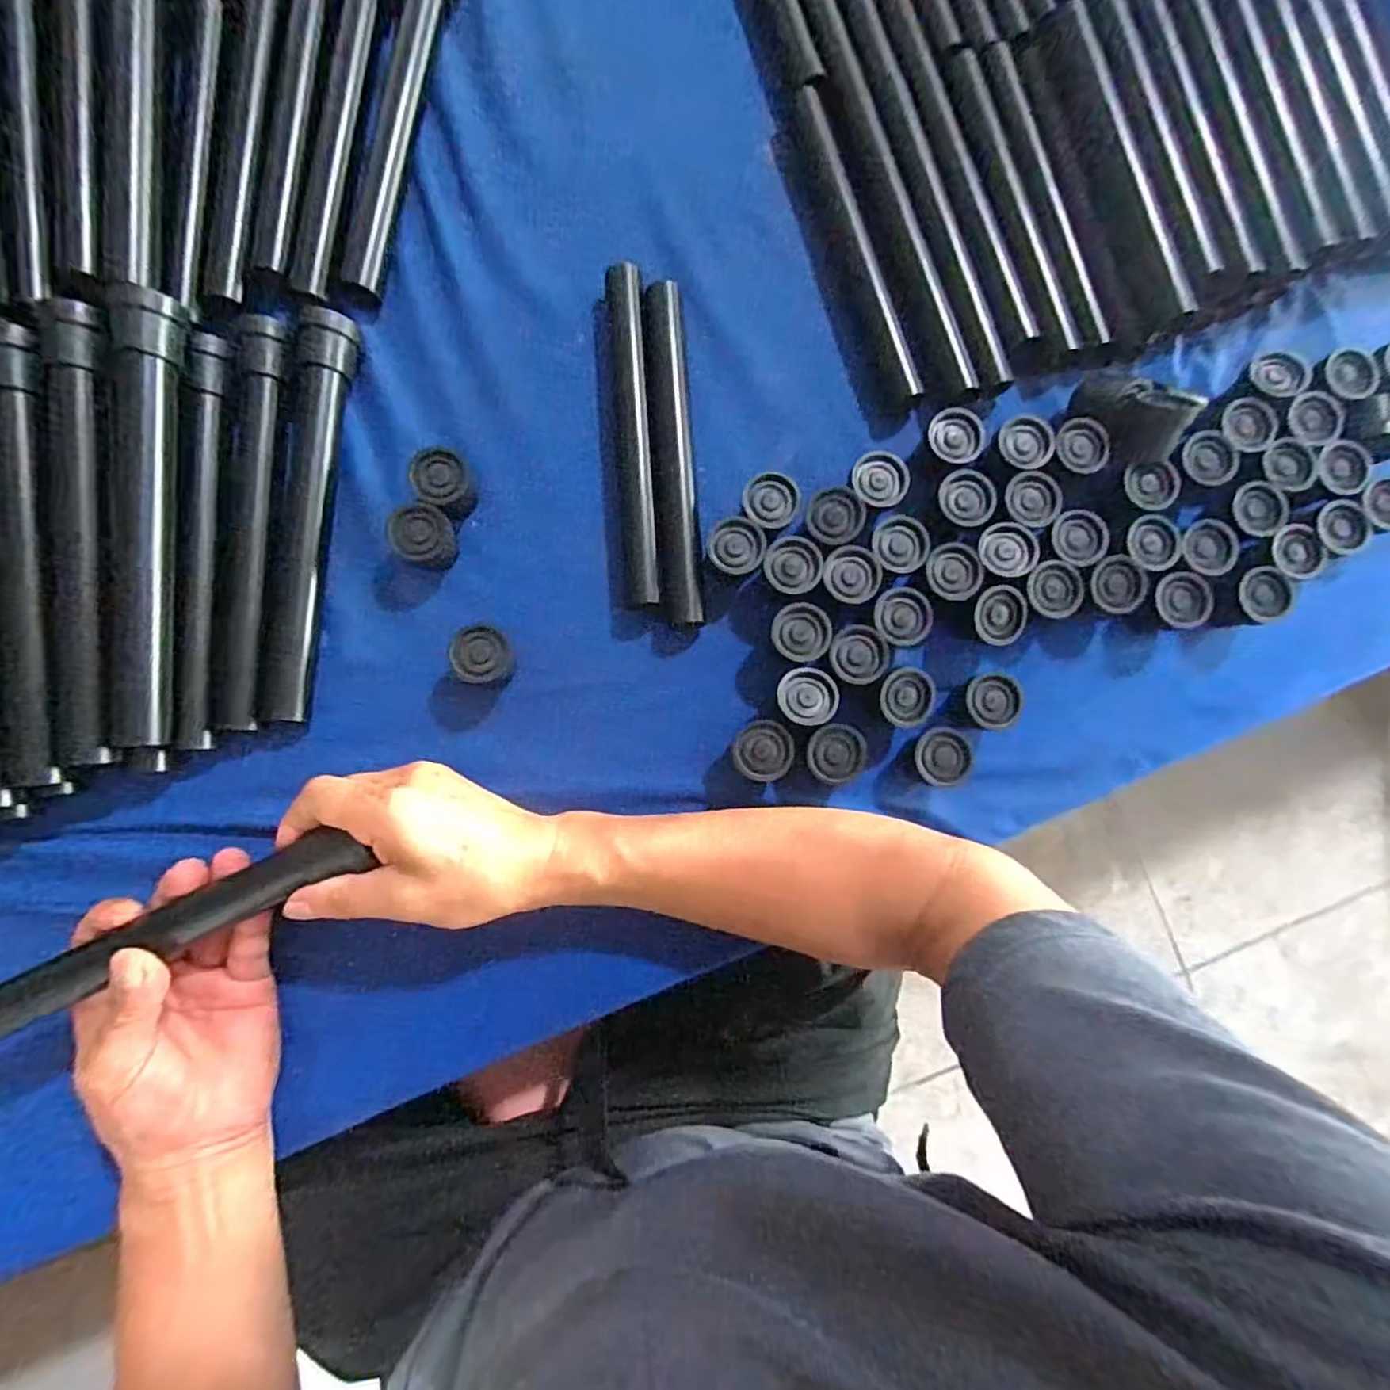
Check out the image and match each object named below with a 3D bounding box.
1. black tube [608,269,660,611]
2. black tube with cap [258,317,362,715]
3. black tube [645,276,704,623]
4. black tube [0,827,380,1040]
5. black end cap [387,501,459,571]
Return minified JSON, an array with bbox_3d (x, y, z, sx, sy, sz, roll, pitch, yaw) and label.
[{"bbox_3d":[-0.041,-0.165,0.402,0.022,0.023,0.218,-3,86,-4],"label":"black tube"},{"bbox_3d":[-0.234,-0.109,0.376,0.027,0.024,0.245,5,85,-3],"label":"black tube with cap"},{"bbox_3d":[-0.016,-0.155,0.401,0.026,0.020,0.220,-4,86,-4],"label":"black tube"},{"bbox_3d":[-0.274,0.123,0.305,0.226,0.027,0.025,-26,87,-13],"label":"black tube"},{"bbox_3d":[-0.167,-0.098,0.379,0.039,0.025,0.034,12,85,-3],"label":"black end cap"}]

